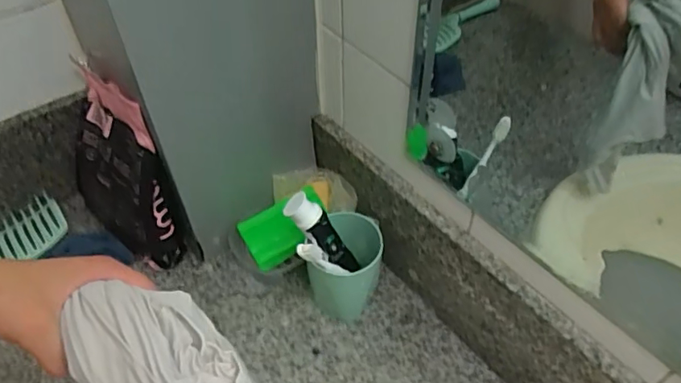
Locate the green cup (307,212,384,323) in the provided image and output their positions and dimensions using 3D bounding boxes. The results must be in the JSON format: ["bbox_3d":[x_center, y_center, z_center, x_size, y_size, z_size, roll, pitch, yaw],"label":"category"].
[{"bbox_3d":[0.006,0.093,0.623,0.073,0.112,0.080,10,48,9],"label":"green cup"}]

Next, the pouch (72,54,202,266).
[{"bbox_3d":[-0.274,-0.022,0.654,0.079,0.223,0.175,-34,56,-26],"label":"pouch"}]

